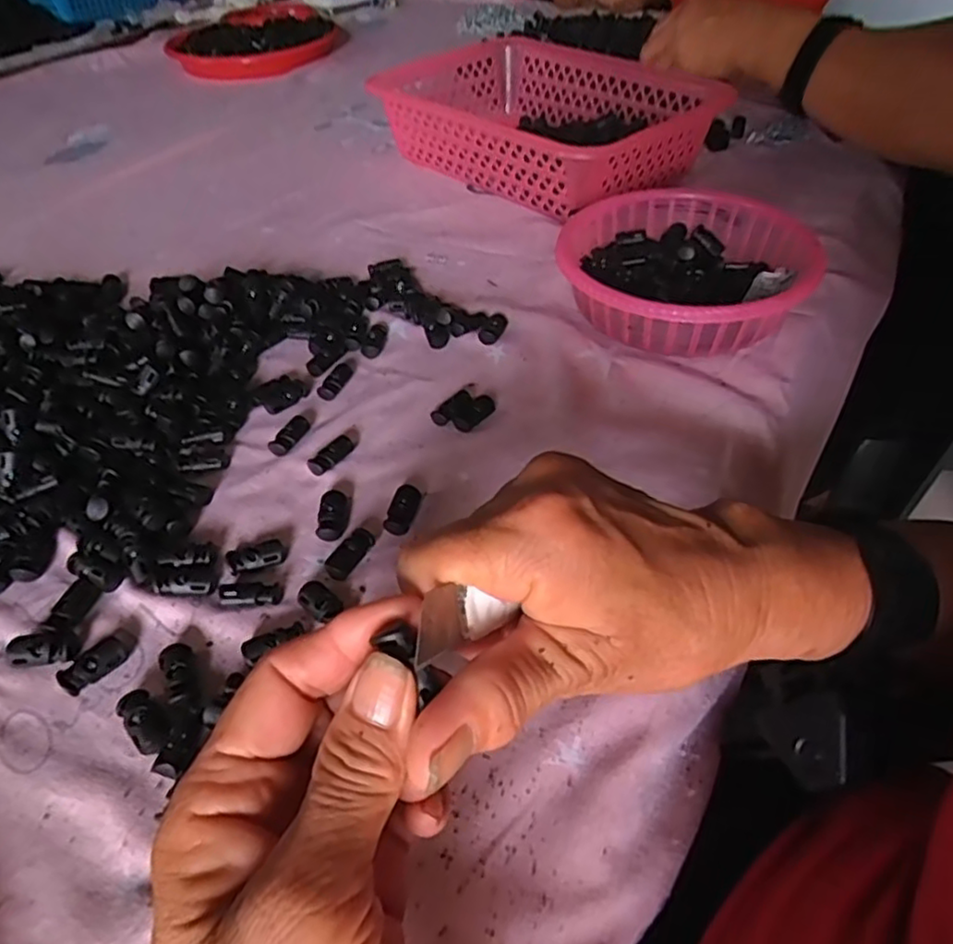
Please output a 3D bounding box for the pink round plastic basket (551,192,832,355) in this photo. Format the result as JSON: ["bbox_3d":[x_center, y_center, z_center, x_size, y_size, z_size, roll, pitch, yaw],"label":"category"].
[{"bbox_3d":[0.140,-0.142,0.471,0.162,0.053,0.170,-1,46,1],"label":"pink round plastic basket"}]

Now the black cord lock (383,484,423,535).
[{"bbox_3d":[-0.039,0.019,0.348,0.014,0.009,0.027,8,47,9],"label":"black cord lock"}]

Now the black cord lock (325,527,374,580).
[{"bbox_3d":[-0.063,0.041,0.329,0.010,0.009,0.027,27,52,24],"label":"black cord lock"}]

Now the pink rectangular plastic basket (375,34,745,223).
[{"bbox_3d":[0.061,-0.341,0.649,0.212,0.086,0.298,-35,55,-28],"label":"pink rectangular plastic basket"}]

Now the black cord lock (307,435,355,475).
[{"bbox_3d":[-0.082,-0.009,0.374,0.014,0.008,0.027,32,55,28],"label":"black cord lock"}]

